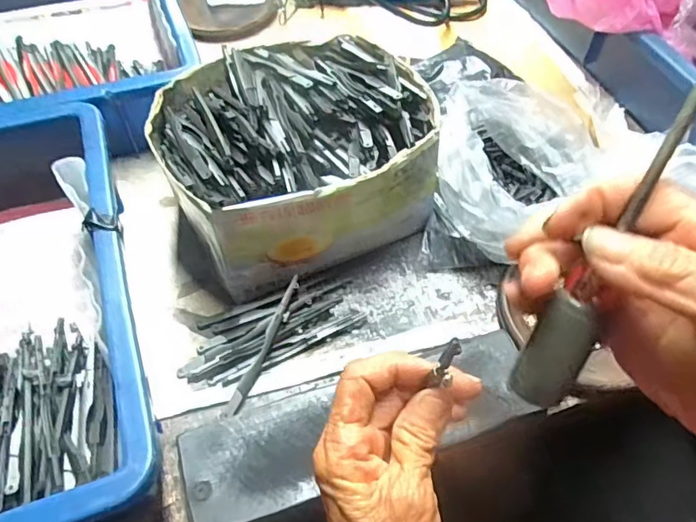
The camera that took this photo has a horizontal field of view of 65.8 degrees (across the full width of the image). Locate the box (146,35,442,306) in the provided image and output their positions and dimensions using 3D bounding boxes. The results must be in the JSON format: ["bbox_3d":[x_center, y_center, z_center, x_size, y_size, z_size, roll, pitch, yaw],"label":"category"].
[{"bbox_3d":[-0.037,-0.074,0.387,0.175,0.101,0.152,-24,59,-18],"label":"box"}]

